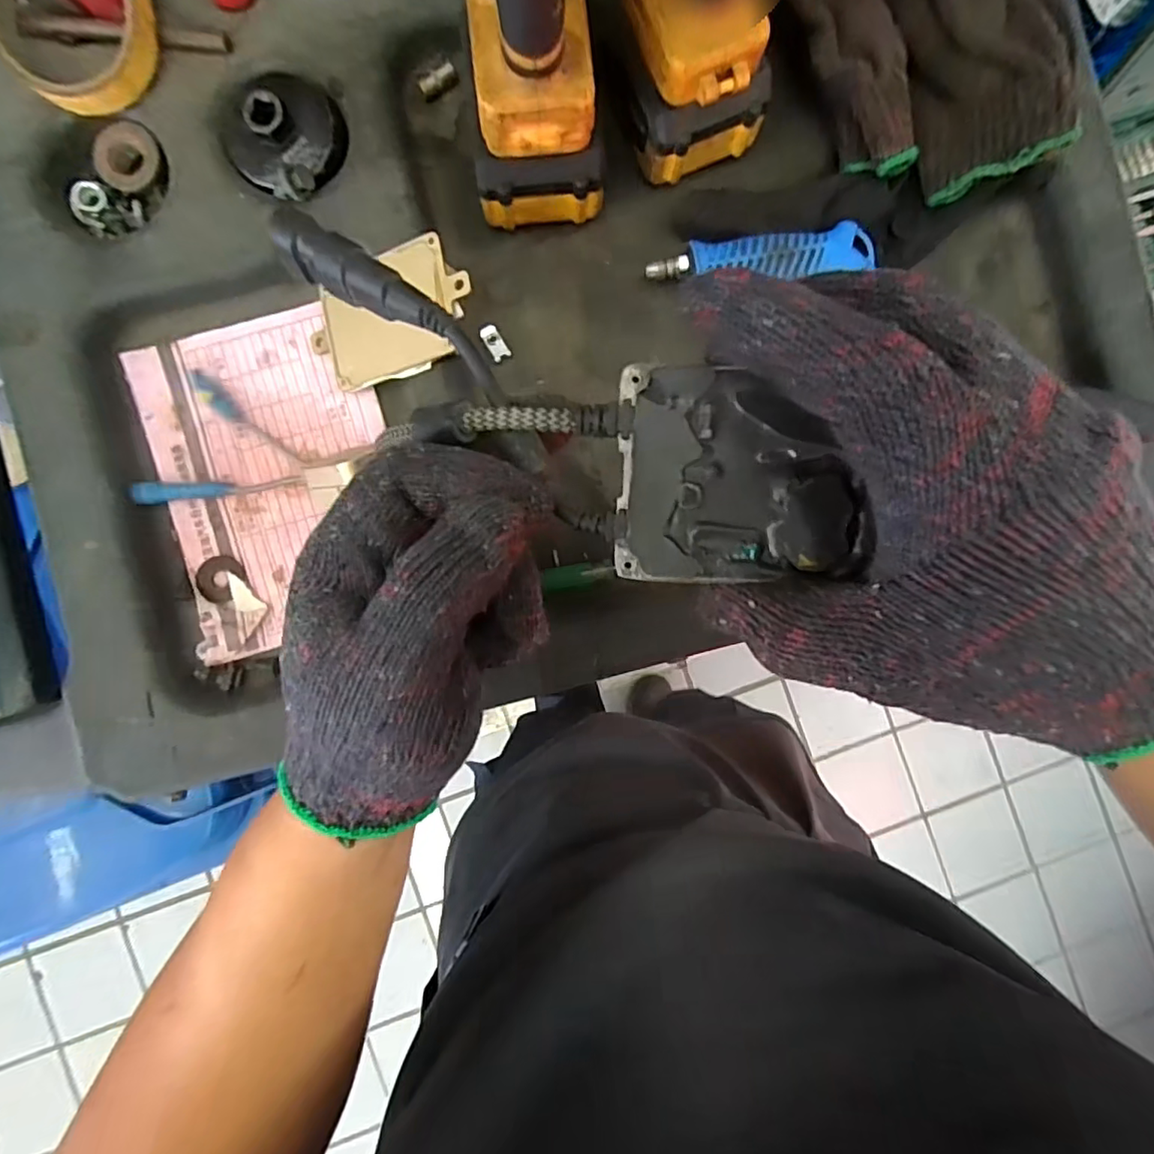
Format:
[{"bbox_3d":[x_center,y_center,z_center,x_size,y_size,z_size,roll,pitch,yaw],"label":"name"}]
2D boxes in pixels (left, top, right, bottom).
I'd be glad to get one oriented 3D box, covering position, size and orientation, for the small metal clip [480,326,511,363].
[{"bbox_3d":[-0.054,-0.154,0.385,0.012,0.004,0.023,-32,90,-3],"label":"small metal clip"}]

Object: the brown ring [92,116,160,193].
[{"bbox_3d":[-0.276,-0.257,0.358,0.039,0.011,0.039,0,89,-2],"label":"brown ring"}]

